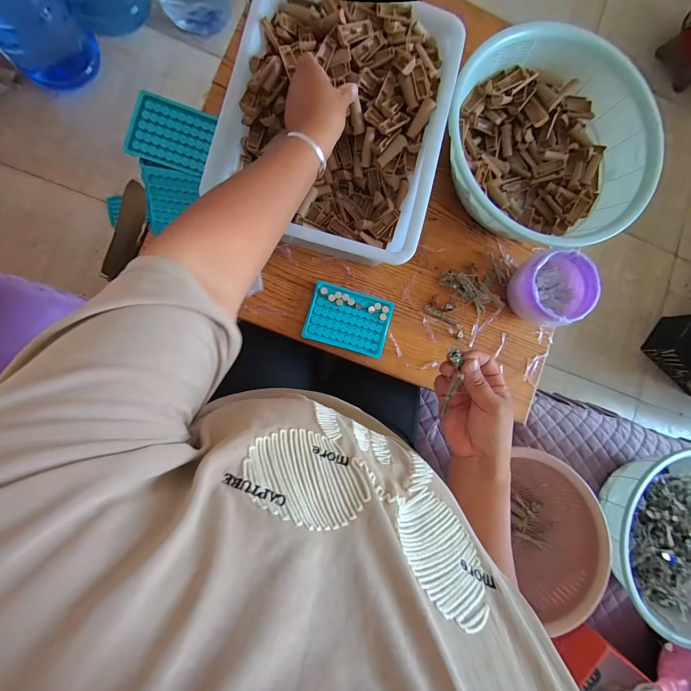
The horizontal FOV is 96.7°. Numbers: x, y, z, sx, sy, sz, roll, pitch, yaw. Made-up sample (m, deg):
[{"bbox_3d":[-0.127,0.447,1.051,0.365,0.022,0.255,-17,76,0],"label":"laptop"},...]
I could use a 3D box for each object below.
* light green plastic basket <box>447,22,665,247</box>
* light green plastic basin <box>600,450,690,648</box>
[{"bbox_3d":[0.312,-0.316,0.493,0.316,0.103,0.297,0,88,-8],"label":"light green plastic basket"},{"bbox_3d":[0.624,0.354,0.585,0.323,0.097,0.317,0,88,-8],"label":"light green plastic basin"}]

